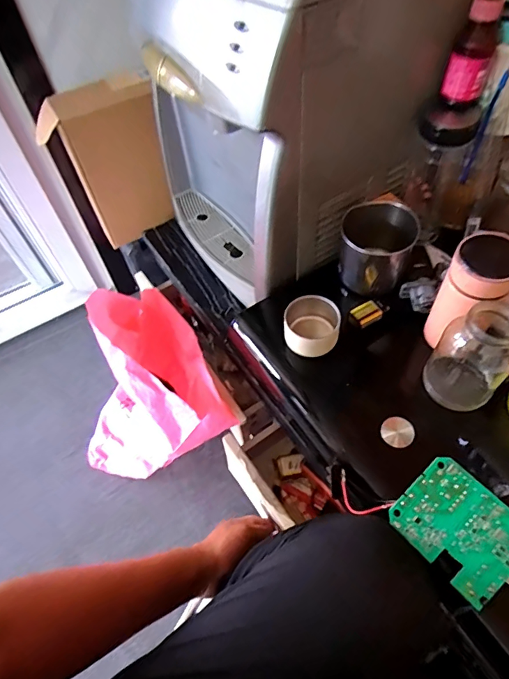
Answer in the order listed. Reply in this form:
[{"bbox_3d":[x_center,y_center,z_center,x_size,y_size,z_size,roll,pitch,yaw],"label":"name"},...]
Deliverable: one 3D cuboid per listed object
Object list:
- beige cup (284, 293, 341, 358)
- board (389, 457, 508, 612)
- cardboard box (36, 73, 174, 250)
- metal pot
[{"bbox_3d":[0.070,-0.014,0.535,0.067,0.054,0.067,-6,54,1],"label":"beige cup"},{"bbox_3d":[0.183,0.167,0.387,0.082,0.004,0.100,-46,66,-4],"label":"board"},{"bbox_3d":[-0.270,-0.325,0.829,0.075,0.278,0.186,30,62,24],"label":"cardboard box"},{"bbox_3d":[0.157,-0.116,0.562,0.089,0.089,0.082,19,58,18],"label":"metal pot"}]

